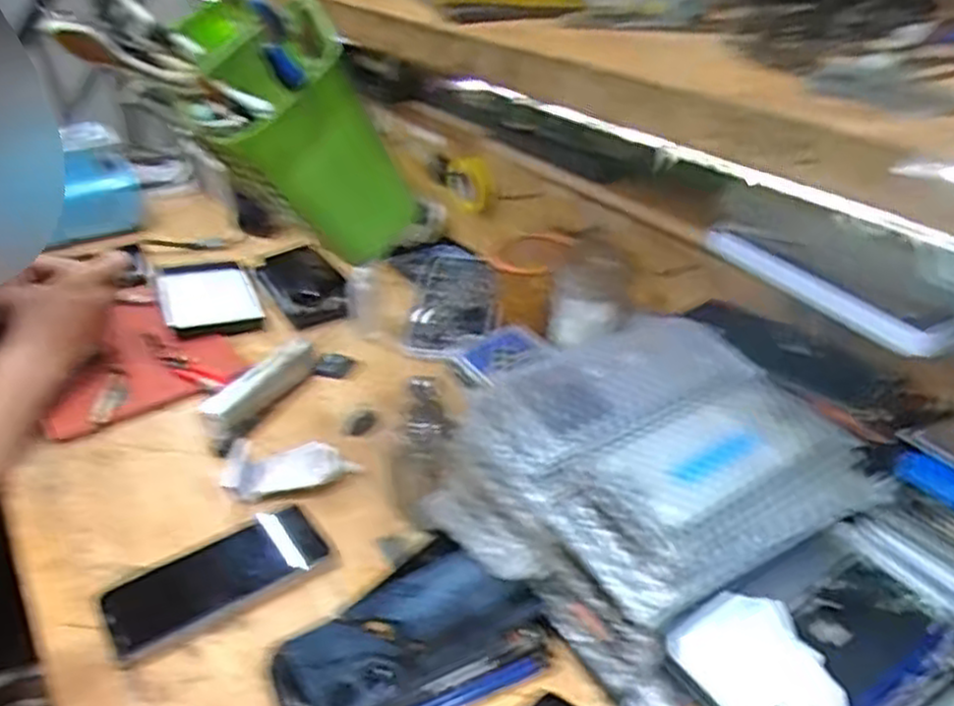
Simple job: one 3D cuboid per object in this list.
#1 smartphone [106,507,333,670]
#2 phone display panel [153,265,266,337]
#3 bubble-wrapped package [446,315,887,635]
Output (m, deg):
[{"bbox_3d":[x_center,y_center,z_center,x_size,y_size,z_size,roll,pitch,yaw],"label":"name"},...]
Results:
[{"bbox_3d":[-0.192,0.164,0.582,0.160,0.009,0.072,-24,39,-31],"label":"smartphone"},{"bbox_3d":[-0.327,-0.068,0.950,0.109,0.017,0.183,-14,35,-19],"label":"phone display panel"},{"bbox_3d":[0.117,0.092,0.540,0.219,0.121,0.199,-21,37,-27],"label":"bubble-wrapped package"}]

